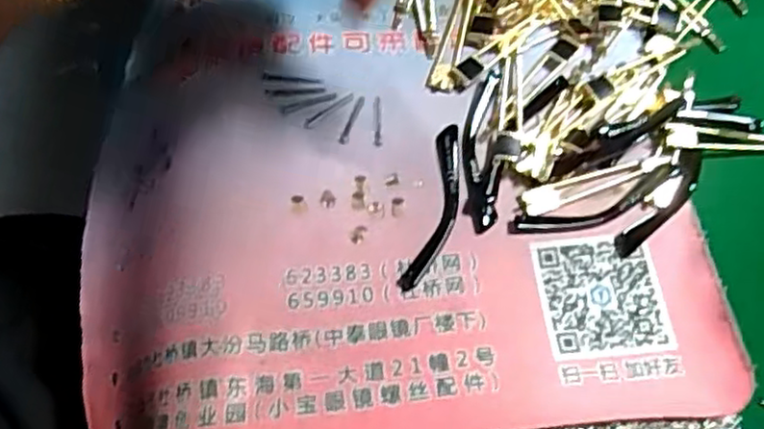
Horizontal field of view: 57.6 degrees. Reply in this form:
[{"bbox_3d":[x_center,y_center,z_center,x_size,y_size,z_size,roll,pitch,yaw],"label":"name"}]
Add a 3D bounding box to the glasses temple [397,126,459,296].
[{"bbox_3d":[0.023,-0.003,0.288,0.015,0.004,0.074,14,68,5],"label":"glasses temple"}]

